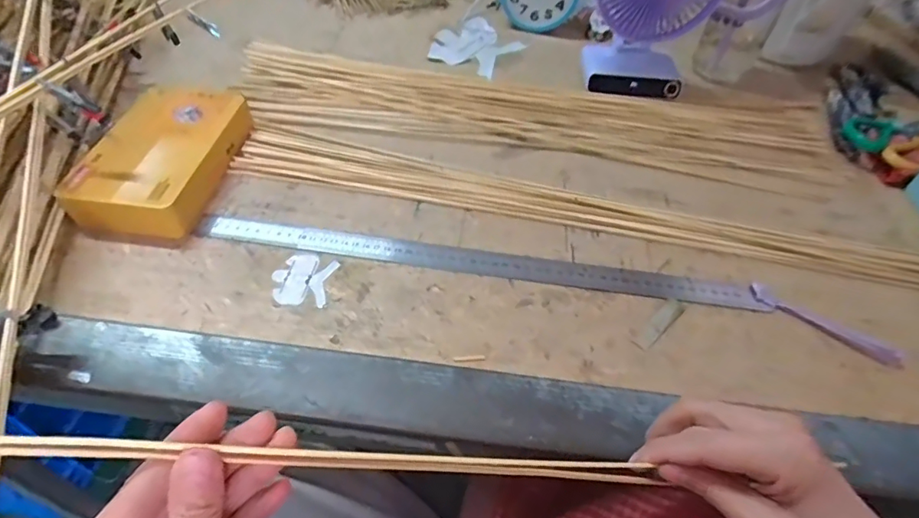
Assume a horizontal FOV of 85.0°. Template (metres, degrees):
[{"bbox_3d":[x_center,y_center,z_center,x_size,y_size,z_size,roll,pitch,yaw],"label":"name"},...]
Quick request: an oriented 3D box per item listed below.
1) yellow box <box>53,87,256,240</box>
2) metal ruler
[{"bbox_3d":[-0.292,-0.101,0.500,0.110,0.040,0.191,6,50,0],"label":"yellow box"},{"bbox_3d":[0.017,0.005,0.460,0.509,0.006,0.028,9,51,2],"label":"metal ruler"}]

